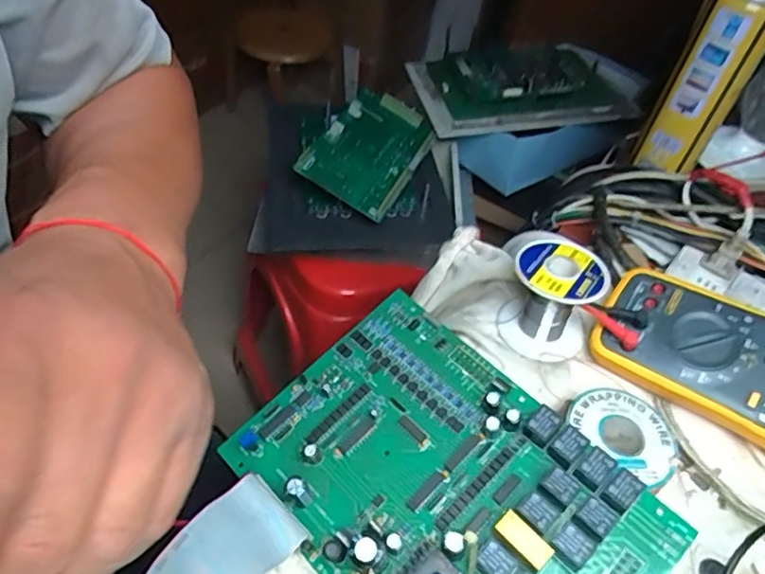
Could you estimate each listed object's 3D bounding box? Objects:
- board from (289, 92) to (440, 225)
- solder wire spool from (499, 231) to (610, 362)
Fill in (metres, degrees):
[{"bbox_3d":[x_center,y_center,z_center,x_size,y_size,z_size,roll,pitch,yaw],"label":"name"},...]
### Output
[{"bbox_3d":[-0.014,-0.172,0.742,0.116,0.014,0.197,32,55,-2],"label":"board"},{"bbox_3d":[0.122,0.005,0.432,0.069,0.059,0.062,25,50,16],"label":"solder wire spool"}]

